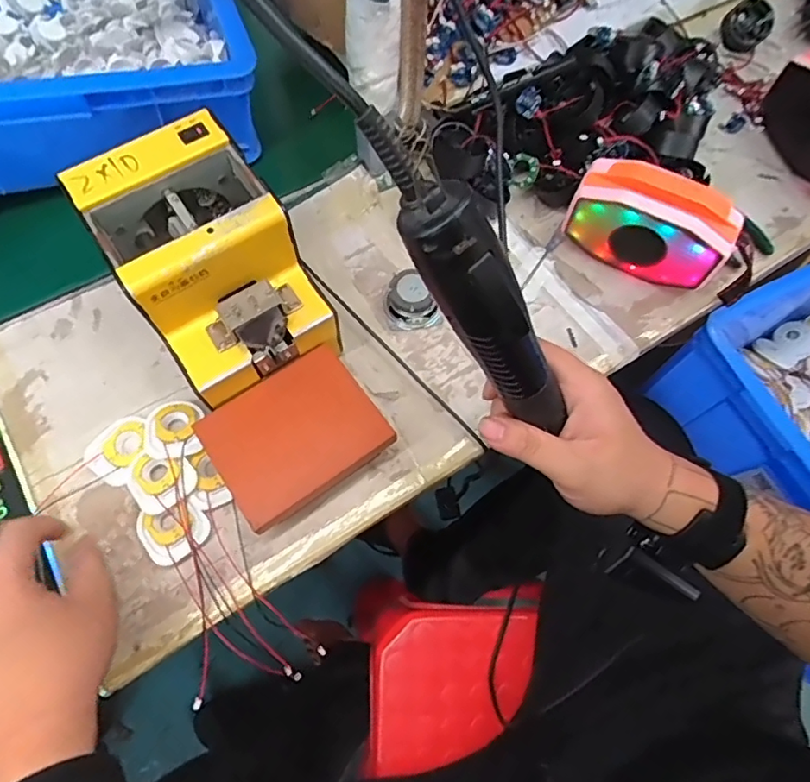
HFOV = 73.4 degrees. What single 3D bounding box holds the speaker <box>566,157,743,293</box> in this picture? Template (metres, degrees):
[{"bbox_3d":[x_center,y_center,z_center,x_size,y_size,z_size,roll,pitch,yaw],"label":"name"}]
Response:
[{"bbox_3d":[0.230,-0.159,0.513,0.142,0.083,0.052,28,69,9],"label":"speaker"}]

